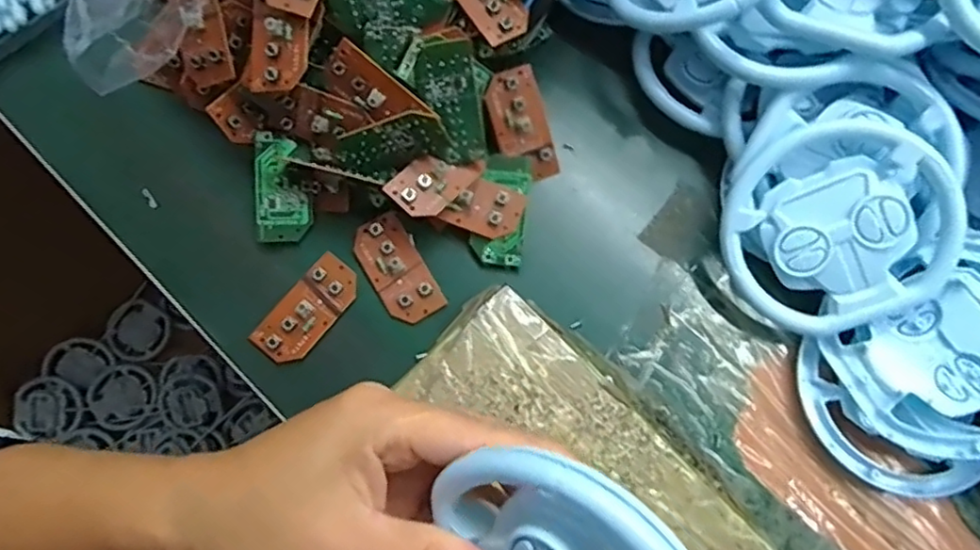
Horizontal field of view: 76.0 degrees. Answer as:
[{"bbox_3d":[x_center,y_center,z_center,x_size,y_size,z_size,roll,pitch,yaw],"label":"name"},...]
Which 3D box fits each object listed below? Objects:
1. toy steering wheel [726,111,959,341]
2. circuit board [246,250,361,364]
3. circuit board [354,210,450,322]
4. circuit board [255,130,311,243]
[{"bbox_3d":[0.170,-0.023,0.313,0.099,0.021,0.099,2,99,15],"label":"toy steering wheel"},{"bbox_3d":[-0.096,0.019,0.333,0.028,0.007,0.060,38,80,8],"label":"circuit board"},{"bbox_3d":[-0.050,-0.003,0.338,0.029,0.007,0.059,-31,79,-6],"label":"circuit board"},{"bbox_3d":[-0.113,-0.048,0.342,0.028,0.004,0.059,-6,87,-16],"label":"circuit board"}]

